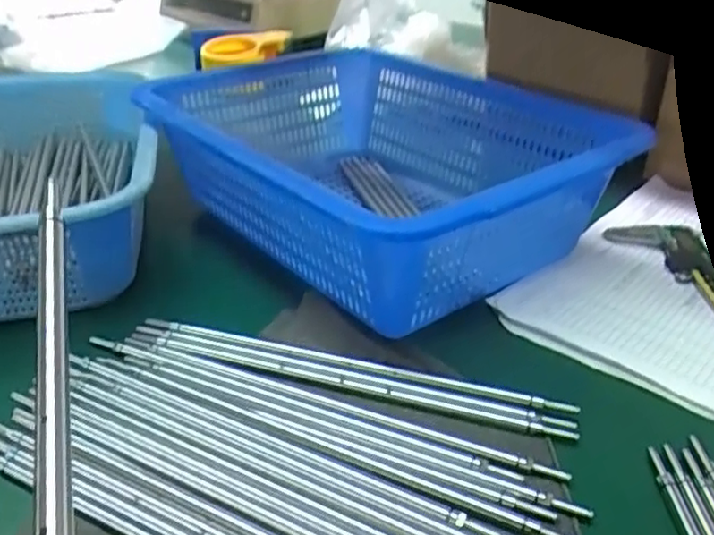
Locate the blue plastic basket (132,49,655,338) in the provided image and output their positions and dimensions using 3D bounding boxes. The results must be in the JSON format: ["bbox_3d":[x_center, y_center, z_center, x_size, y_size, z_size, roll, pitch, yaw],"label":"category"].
[{"bbox_3d":[0.013,-0.085,0.566,0.273,0.113,0.368,-24,40,-33],"label":"blue plastic basket"}]

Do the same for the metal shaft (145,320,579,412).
[{"bbox_3d":[-0.007,0.060,0.423,0.272,0.009,0.012,10,34,15],"label":"metal shaft"}]

